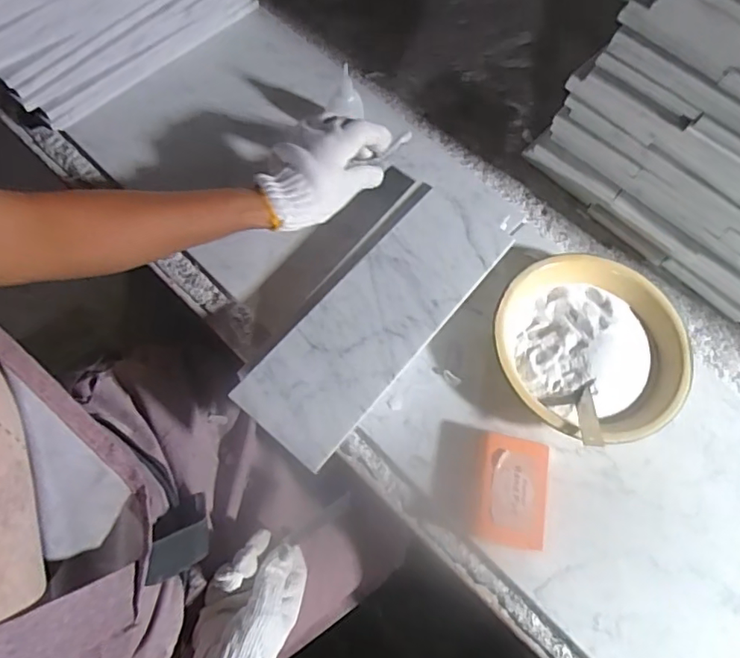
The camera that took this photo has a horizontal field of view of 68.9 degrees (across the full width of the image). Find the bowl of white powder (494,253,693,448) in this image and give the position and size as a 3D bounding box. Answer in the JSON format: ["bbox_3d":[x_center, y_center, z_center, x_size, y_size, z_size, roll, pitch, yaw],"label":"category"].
[{"bbox_3d":[0.215,0.019,0.533,0.169,0.054,0.181,1,67,-2],"label":"bowl of white powder"}]

